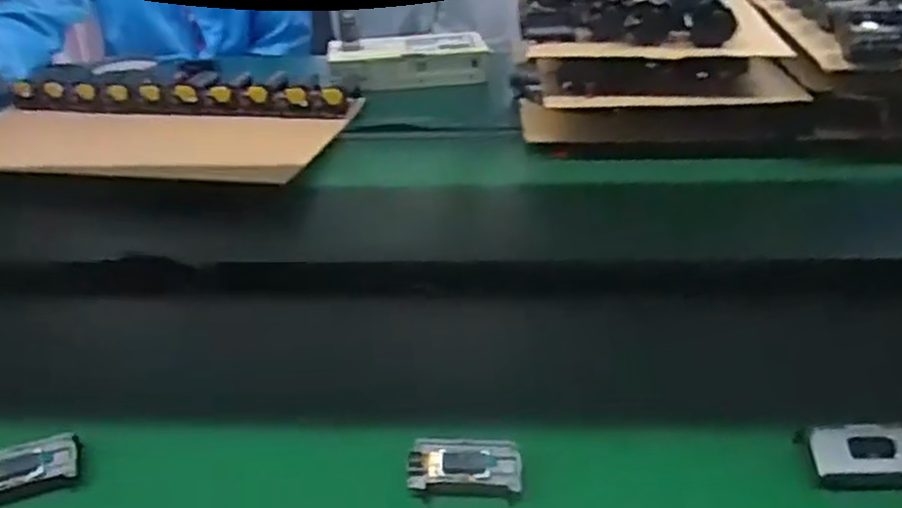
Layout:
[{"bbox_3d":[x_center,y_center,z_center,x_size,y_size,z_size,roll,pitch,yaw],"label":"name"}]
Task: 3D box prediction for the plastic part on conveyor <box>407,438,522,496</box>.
[{"bbox_3d":[0.009,0.135,0.486,0.070,0.013,0.035,2,61,5],"label":"plastic part on conveyor"}]

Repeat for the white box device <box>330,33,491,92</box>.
[{"bbox_3d":[-0.061,-0.277,1.108,0.222,0.050,0.089,-4,32,-6],"label":"white box device"}]

